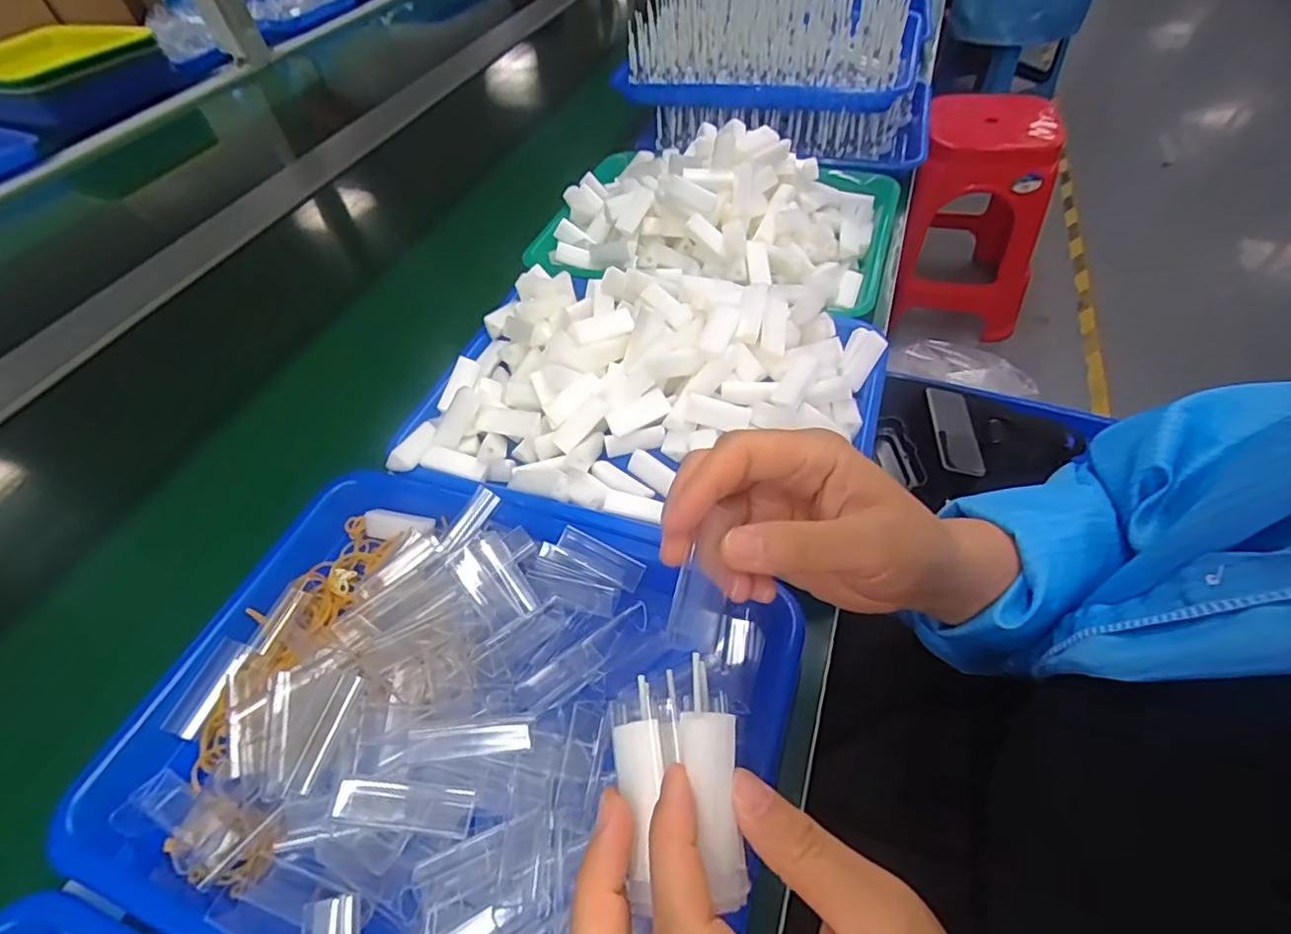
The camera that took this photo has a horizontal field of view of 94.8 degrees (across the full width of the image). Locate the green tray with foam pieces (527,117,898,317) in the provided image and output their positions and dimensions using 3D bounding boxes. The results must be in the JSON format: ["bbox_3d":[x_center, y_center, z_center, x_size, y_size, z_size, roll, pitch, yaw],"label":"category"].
[{"bbox_3d":[0.067,-0.260,0.568,0.333,0.102,0.266,12,53,15],"label":"green tray with foam pieces"}]

